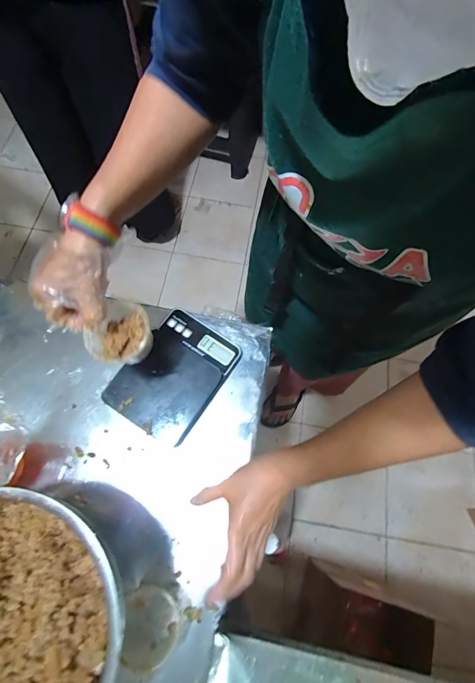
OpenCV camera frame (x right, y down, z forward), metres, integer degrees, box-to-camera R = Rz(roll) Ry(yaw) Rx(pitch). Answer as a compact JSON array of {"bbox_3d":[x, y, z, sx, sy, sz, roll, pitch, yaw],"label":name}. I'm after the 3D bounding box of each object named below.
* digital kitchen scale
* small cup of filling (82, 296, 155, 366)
[{"bbox_3d":[-0.091,0.047,0.498,0.127,0.030,0.176,31,70,10],"label":"digital kitchen scale"},{"bbox_3d":[-0.129,-0.007,0.388,0.075,0.031,0.068,22,69,7],"label":"small cup of filling"}]

